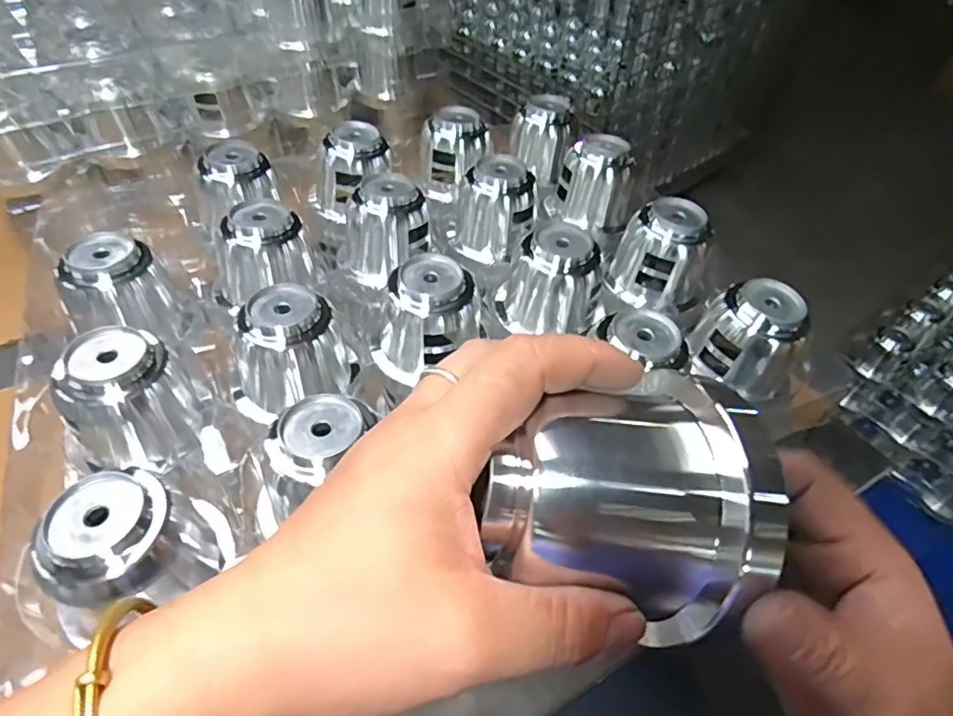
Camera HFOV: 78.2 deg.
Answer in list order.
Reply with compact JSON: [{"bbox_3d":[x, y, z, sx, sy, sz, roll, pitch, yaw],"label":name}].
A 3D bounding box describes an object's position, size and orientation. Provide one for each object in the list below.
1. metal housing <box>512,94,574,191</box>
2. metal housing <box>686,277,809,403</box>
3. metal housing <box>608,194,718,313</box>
[{"bbox_3d":[0.071,-0.229,0.617,0.058,0.069,0.060,29,53,22],"label":"metal housing"},{"bbox_3d":[0.197,-0.015,0.429,0.069,0.065,0.062,28,52,21],"label":"metal housing"},{"bbox_3d":[0.154,-0.086,0.492,0.073,0.072,0.063,25,51,19],"label":"metal housing"}]

